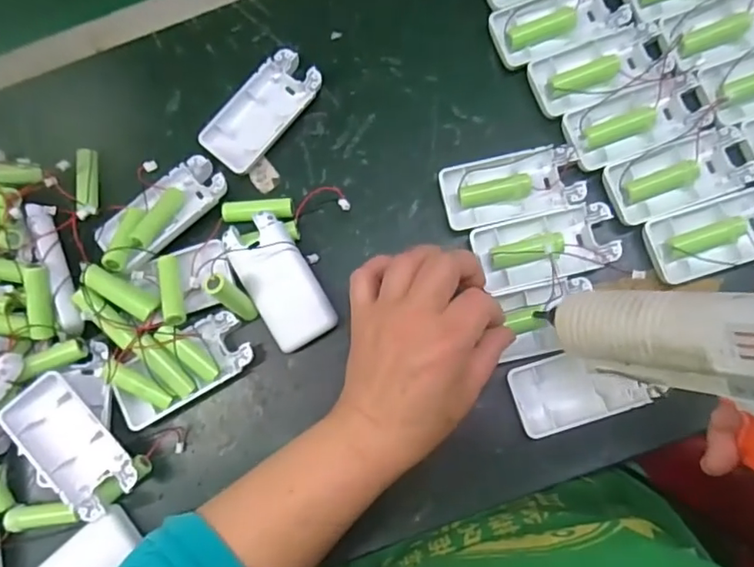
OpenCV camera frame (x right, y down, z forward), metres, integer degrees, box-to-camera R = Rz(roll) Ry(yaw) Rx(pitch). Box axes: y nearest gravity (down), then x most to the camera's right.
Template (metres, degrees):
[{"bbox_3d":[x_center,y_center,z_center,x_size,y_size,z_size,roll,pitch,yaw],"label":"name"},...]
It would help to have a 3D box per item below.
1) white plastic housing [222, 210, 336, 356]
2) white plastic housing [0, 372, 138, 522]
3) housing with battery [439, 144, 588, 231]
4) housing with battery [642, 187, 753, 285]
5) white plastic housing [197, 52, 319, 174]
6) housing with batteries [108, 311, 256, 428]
[{"bbox_3d":[-0.067,-0.002,0.383,0.045,0.015,0.092,-30,92,0],"label":"white plastic housing"},{"bbox_3d":[-0.199,0.106,0.369,0.093,0.028,0.047,44,85,9],"label":"white plastic housing"},{"bbox_3d":[0.093,-0.067,0.387,0.093,0.012,0.046,-13,80,1],"label":"housing with battery"},{"bbox_3d":[0.229,-0.034,0.372,0.094,0.011,0.046,-18,80,0],"label":"housing with battery"},{"bbox_3d":[-0.084,-0.126,0.412,0.045,0.015,0.094,39,85,8],"label":"white plastic housing"},{"bbox_3d":[-0.134,0.056,0.377,0.094,0.027,0.047,-30,80,-2],"label":"housing with batteries"}]

